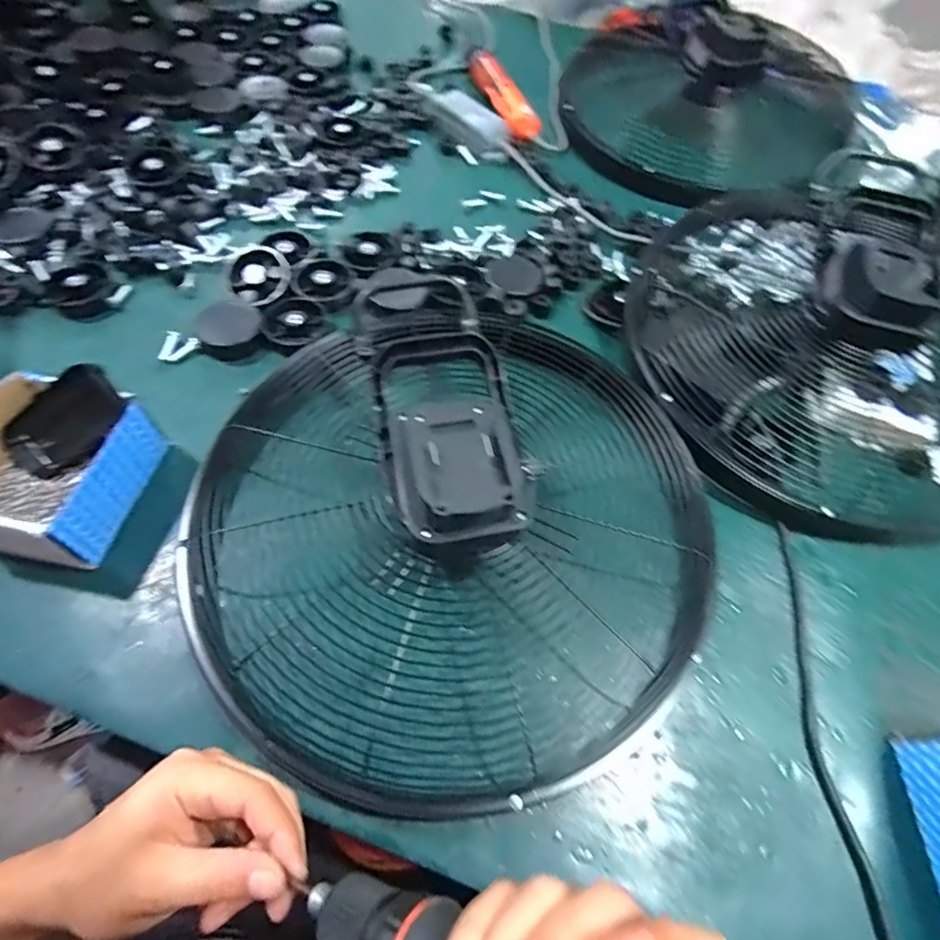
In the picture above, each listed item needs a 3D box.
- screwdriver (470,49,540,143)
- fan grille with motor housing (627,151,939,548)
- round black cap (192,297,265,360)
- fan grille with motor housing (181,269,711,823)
[{"bbox_3d":[0.047,-0.572,0.821,0.048,0.032,0.207,-15,62,-12],"label":"screwdriver"},{"bbox_3d":[0.388,-0.149,0.556,0.400,0.139,0.421,2,60,-3],"label":"fan grille with motor housing"},{"bbox_3d":[-0.255,-0.153,0.571,0.065,0.024,0.072,-33,67,-21],"label":"round black cap"},{"bbox_3d":[-0.022,0.033,0.432,0.418,0.128,0.395,27,62,11],"label":"fan grille with motor housing"}]

